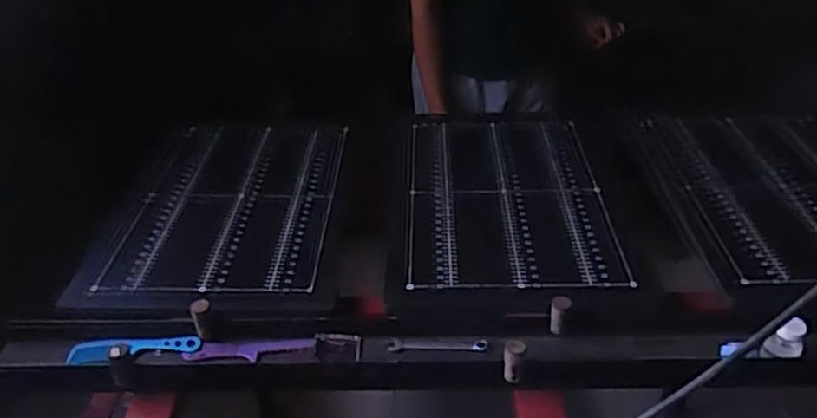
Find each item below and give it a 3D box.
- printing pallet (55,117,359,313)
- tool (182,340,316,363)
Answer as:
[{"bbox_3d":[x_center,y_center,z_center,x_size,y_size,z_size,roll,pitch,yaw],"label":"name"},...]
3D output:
[{"bbox_3d":[-0.305,-0.023,1.200,0.394,0.028,0.579,-2,34,2],"label":"printing pallet"},{"bbox_3d":[-0.207,0.184,0.896,0.167,0.011,0.035,-5,33,-4],"label":"tool"}]

